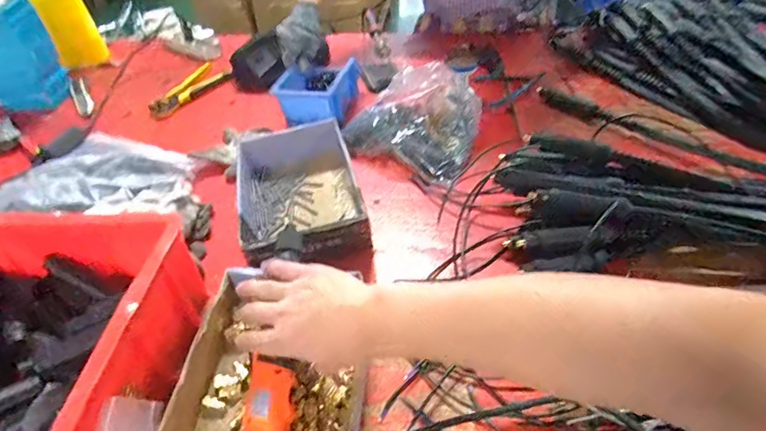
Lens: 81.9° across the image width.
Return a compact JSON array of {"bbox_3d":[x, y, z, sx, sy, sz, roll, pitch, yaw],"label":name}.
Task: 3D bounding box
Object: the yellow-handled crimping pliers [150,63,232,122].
[{"bbox_3d":[-0.422,-0.272,0.960,0.064,0.033,0.193,19,49,22],"label":"yellow-handled crimping pliers"}]

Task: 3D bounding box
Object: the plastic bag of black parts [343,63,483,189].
[{"bbox_3d":[0.055,-0.174,0.768,0.228,0.092,0.192,19,49,22],"label":"plastic bag of black parts"}]

